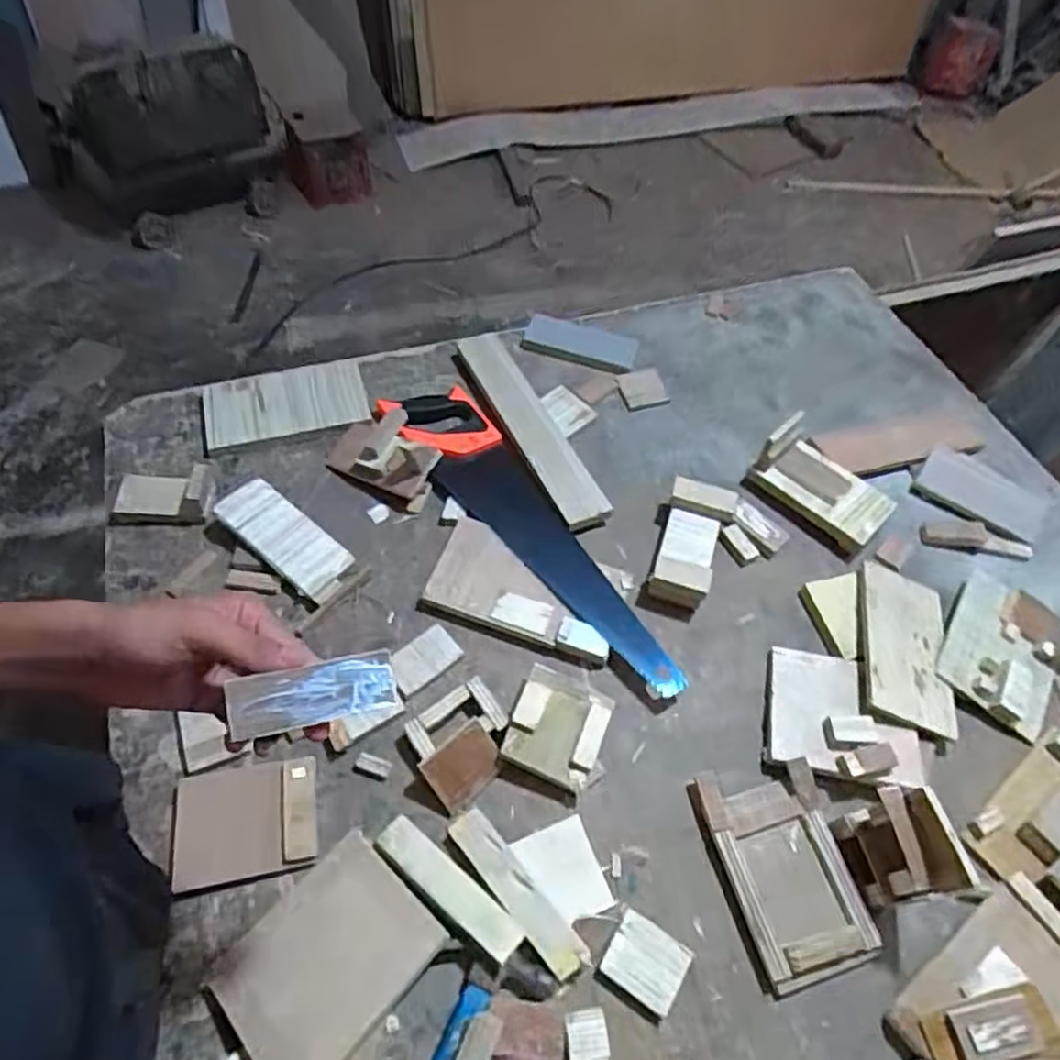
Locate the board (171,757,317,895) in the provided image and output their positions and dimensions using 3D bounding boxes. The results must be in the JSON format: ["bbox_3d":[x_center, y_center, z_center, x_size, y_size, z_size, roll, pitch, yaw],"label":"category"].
[{"bbox_3d":[-0.263,0.269,0.625,0.126,0.016,0.097,-7,57,-10],"label":"board"}]

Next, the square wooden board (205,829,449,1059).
[{"bbox_3d":[-0.170,0.355,0.560,0.131,0.012,0.160,33,58,30],"label":"square wooden board"}]

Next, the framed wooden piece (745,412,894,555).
[{"bbox_3d":[0.375,-0.059,0.864,0.171,0.074,0.099,36,60,18],"label":"framed wooden piece"}]

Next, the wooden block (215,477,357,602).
[{"bbox_3d":[-0.285,0.008,0.786,0.169,0.017,0.071,35,60,17],"label":"wooden block"}]

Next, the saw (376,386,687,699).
[{"bbox_3d":[-0.004,-0.007,0.826,0.115,0.024,0.509,-28,63,-22],"label":"saw"}]

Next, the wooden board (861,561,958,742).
[{"bbox_3d":[0.417,0.126,0.750,0.101,0.009,0.192,21,52,-4],"label":"wooden board"}]

